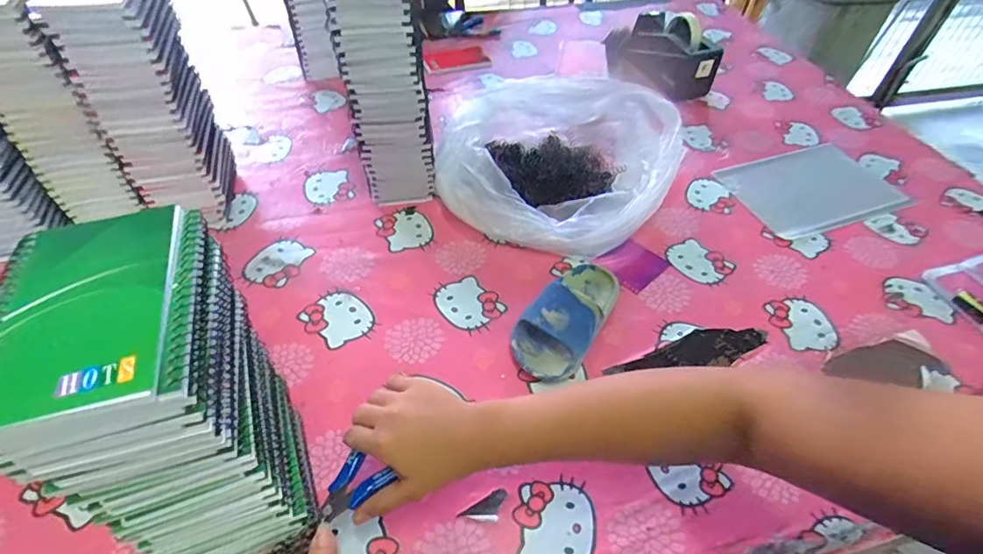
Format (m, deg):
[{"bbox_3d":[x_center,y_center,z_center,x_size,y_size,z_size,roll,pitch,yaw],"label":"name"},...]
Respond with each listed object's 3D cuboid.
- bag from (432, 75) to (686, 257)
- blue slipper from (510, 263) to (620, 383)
[{"bbox_3d":[0.097,-0.171,0.722,0.298,0.124,0.294,25,52,19],"label":"bag"},{"bbox_3d":[0.094,0.039,0.579,0.079,0.062,0.175,29,53,22],"label":"blue slipper"}]

